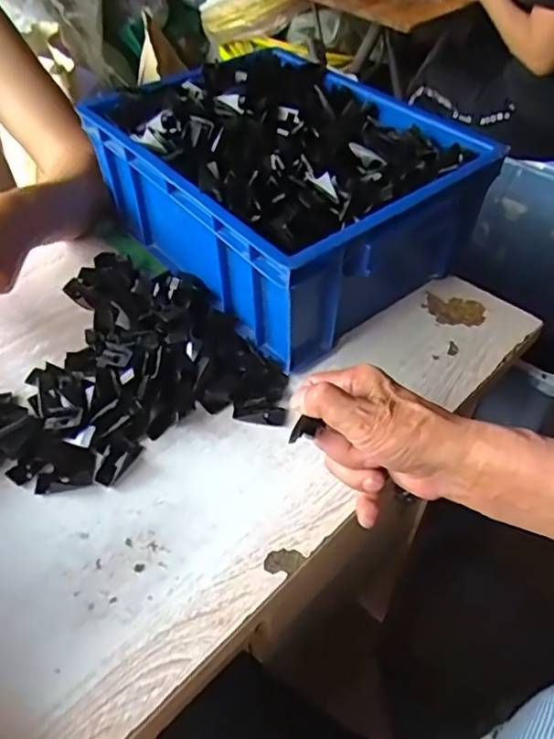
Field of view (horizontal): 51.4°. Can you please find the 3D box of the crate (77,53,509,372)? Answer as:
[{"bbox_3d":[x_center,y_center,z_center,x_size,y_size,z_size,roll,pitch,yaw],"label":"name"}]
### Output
[{"bbox_3d":[0.009,-0.178,0.575,0.247,0.145,0.303,-31,55,-26],"label":"crate"}]

